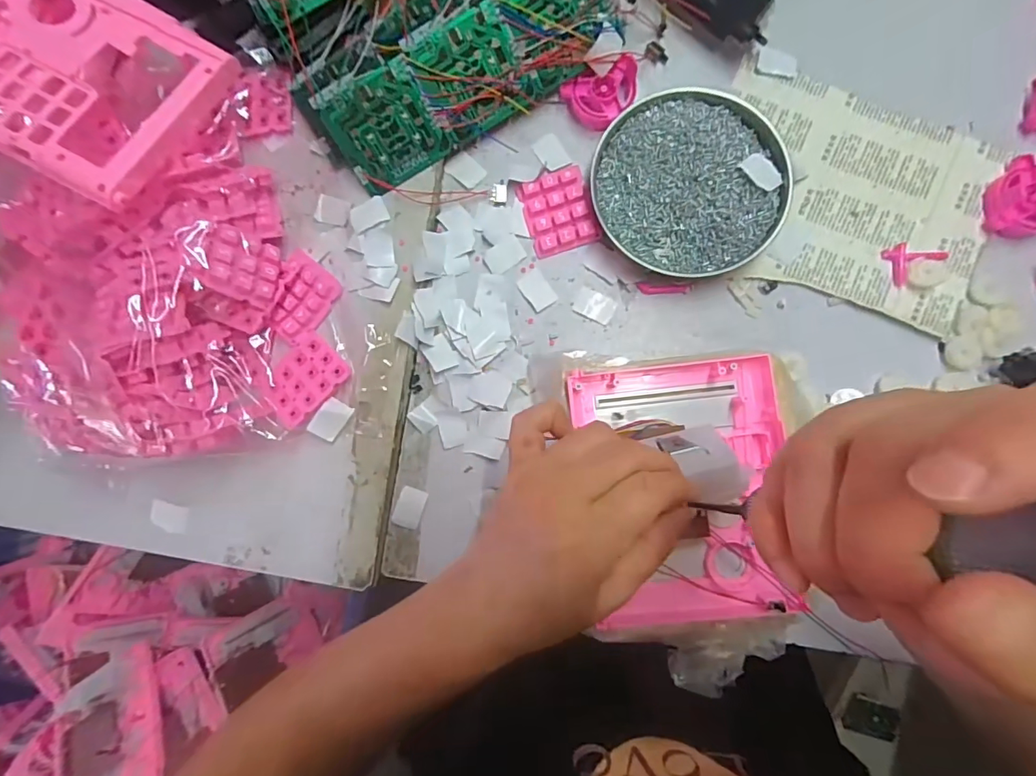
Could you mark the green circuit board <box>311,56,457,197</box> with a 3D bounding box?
[{"bbox_3d":[-0.094,-0.187,0.345,0.070,0.006,0.070,-30,120,2],"label":"green circuit board"}]

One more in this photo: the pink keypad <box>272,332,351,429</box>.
[{"bbox_3d":[-0.154,-0.006,0.346,0.047,0.005,0.059,41,83,17],"label":"pink keypad"}]

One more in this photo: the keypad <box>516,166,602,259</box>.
[{"bbox_3d":[0.030,-0.133,0.361,0.048,0.010,0.059,-18,85,3],"label":"keypad"}]

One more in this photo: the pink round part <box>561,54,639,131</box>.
[{"bbox_3d":[0.064,-0.216,0.358,0.053,0.021,0.040,-21,85,3],"label":"pink round part"}]

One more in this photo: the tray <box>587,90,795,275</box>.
[{"bbox_3d":[0.123,-0.147,0.351,0.132,0.023,0.127,0,86,4],"label":"tray"}]

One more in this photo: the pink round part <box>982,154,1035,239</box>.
[{"bbox_3d":[0.354,-0.134,0.336,0.049,0.014,0.053,0,86,4],"label":"pink round part"}]

